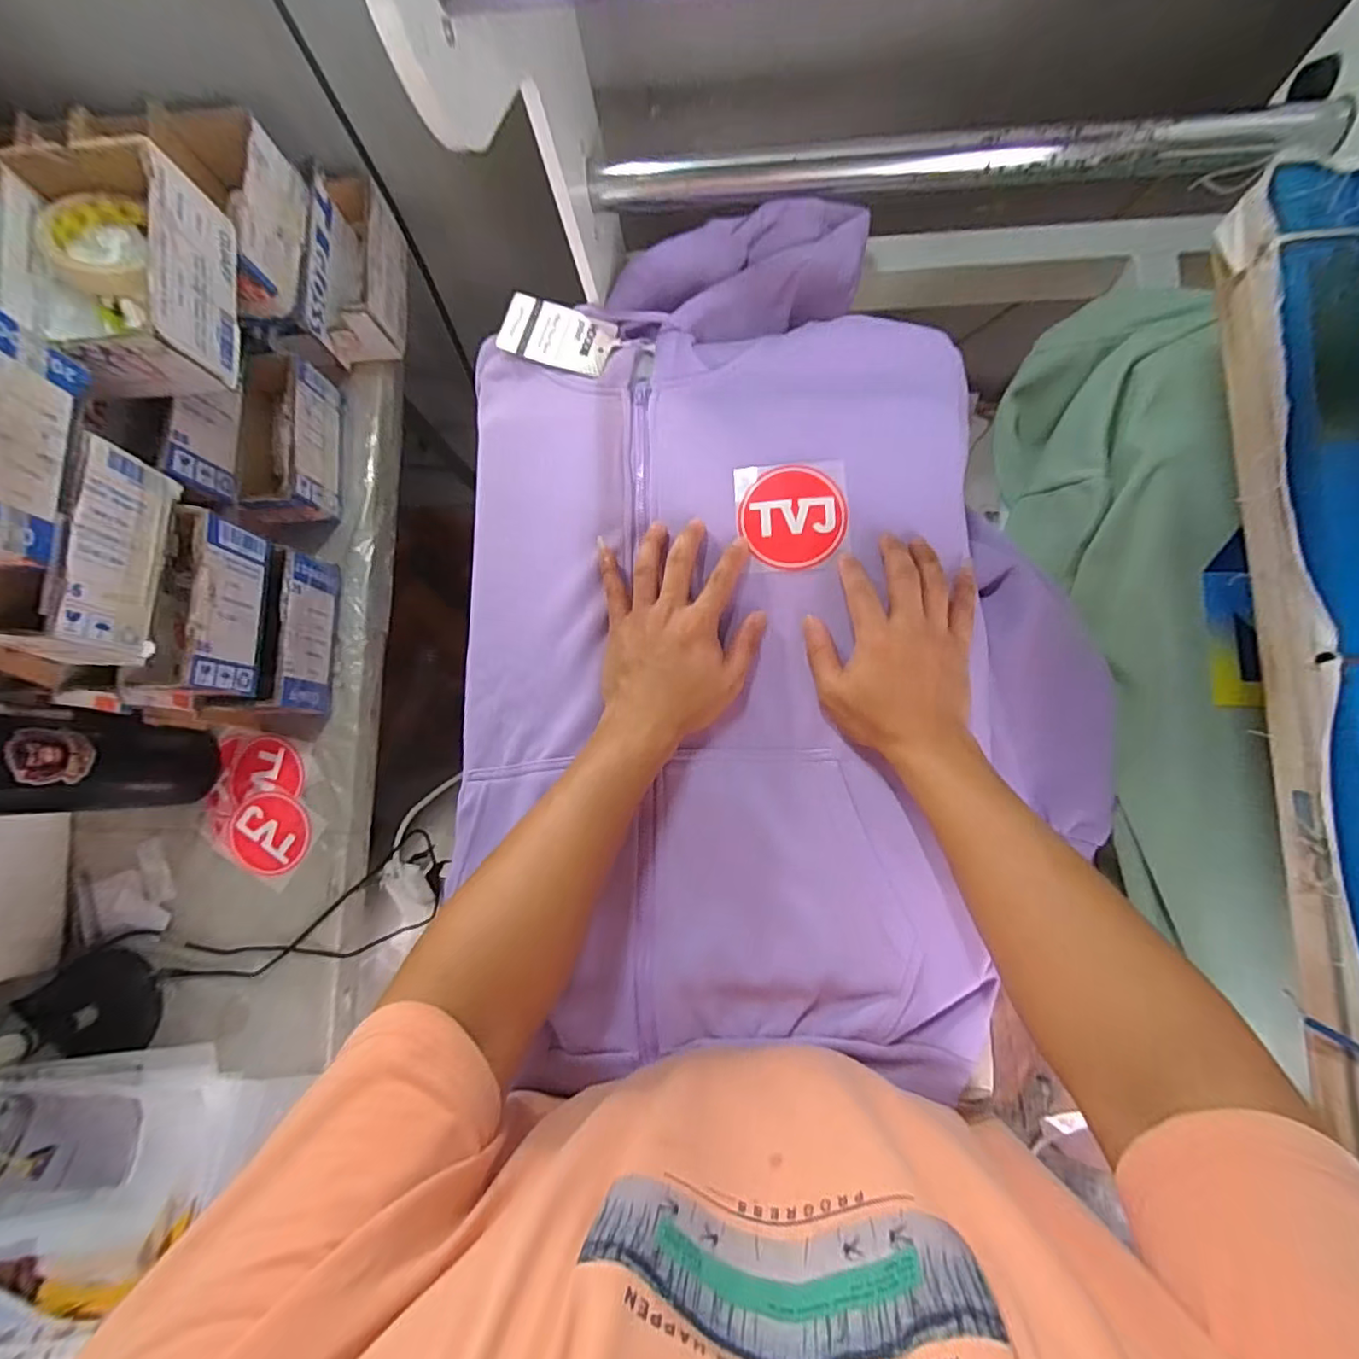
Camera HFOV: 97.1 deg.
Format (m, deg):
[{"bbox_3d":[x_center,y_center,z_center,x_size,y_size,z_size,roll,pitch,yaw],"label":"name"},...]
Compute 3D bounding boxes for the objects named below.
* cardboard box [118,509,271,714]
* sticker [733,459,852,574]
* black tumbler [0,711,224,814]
[{"bbox_3d":[-0.429,-0.058,0.533,0.077,0.078,0.162,-2,82,4],"label":"cardboard box"},{"bbox_3d":[0.092,-0.131,0.485,0.087,0.004,0.089,-4,85,4],"label":"sticker"},{"bbox_3d":[-0.536,0.072,0.526,0.084,0.281,0.075,5,82,5],"label":"black tumbler"}]

